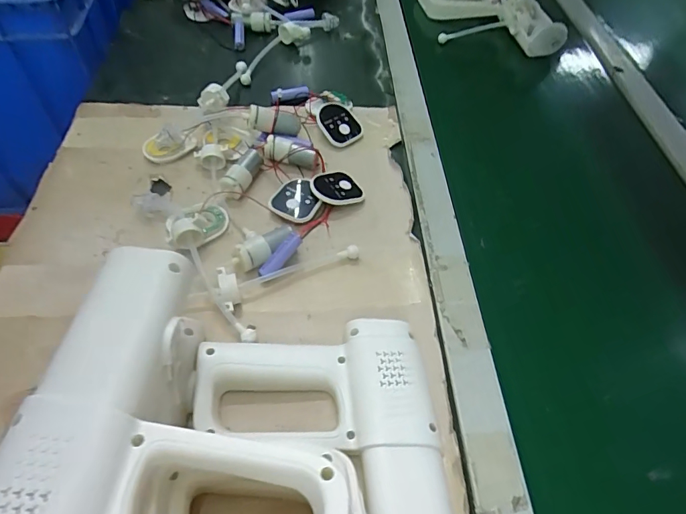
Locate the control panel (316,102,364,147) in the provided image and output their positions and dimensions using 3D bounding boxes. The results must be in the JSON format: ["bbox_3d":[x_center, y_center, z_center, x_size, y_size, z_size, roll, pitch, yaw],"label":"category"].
[{"bbox_3d":[-0.003,-0.164,0.541,0.050,0.012,0.058,-25,82,-21],"label":"control panel"}]

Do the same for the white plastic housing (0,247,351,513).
[{"bbox_3d":[-0.081,0.083,0.235,0.165,0.035,0.200,2,54,-3],"label":"white plastic housing"}]

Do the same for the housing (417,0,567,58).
[{"bbox_3d":[0.235,-0.409,0.734,0.201,0.041,0.221,-5,54,-7],"label":"housing"}]

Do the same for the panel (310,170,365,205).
[{"bbox_3d":[-0.007,-0.077,0.480,0.055,0.008,0.044,-9,66,-23],"label":"panel"}]

